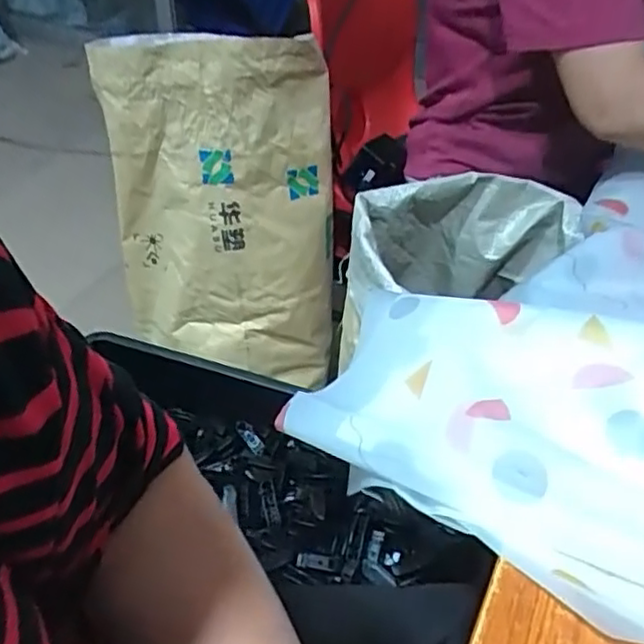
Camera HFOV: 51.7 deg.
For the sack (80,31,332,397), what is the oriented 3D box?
[{"bbox_3d":[-0.145,-0.131,0.900,0.305,0.474,0.094,3,30,7],"label":"sack"}]

